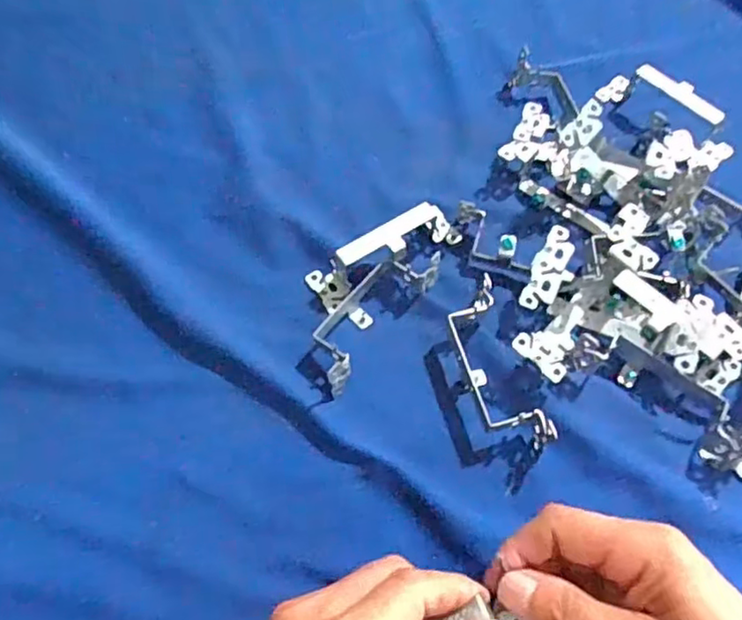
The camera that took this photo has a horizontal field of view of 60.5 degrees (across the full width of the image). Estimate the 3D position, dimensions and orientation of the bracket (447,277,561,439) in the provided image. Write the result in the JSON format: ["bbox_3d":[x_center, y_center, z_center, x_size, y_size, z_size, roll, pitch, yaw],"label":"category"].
[{"bbox_3d":[0.072,0.026,0.373,0.038,0.024,0.108,-14,62,-9],"label":"bracket"}]

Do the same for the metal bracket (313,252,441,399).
[{"bbox_3d":[0.002,-0.002,0.387,0.032,0.025,0.112,34,65,16],"label":"metal bracket"}]

